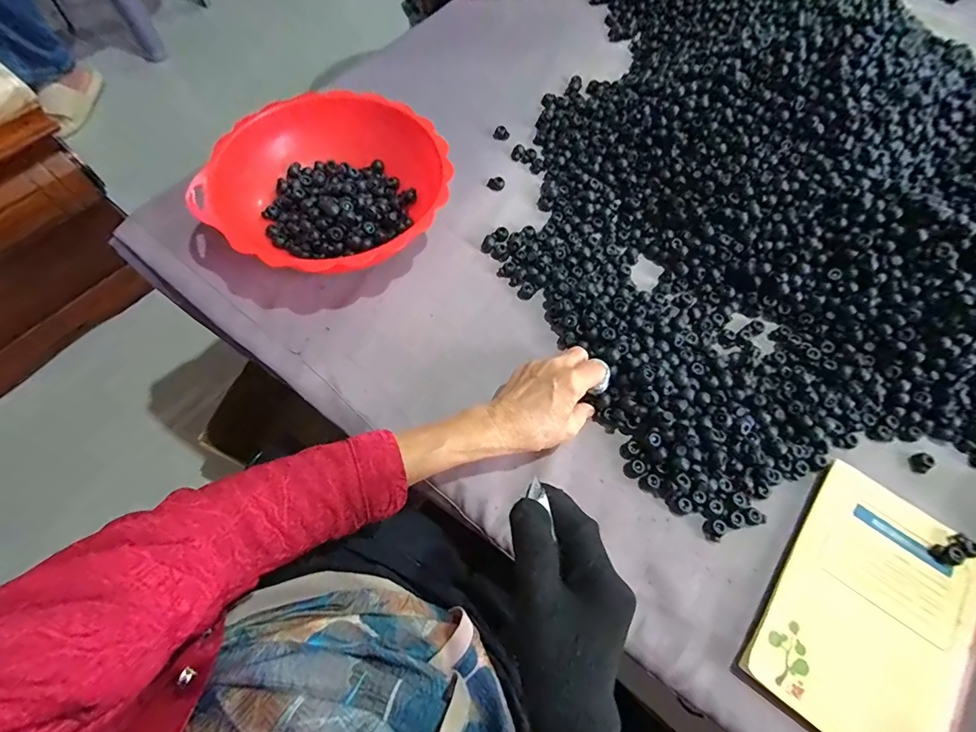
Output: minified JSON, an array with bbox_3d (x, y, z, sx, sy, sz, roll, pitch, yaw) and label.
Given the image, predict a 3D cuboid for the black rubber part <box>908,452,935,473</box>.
[{"bbox_3d":[0.402,0.089,0.421,0.019,0.009,0.017,-11,66,-8],"label":"black rubber part"}]

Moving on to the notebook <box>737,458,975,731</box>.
[{"bbox_3d":[0.308,0.193,0.359,0.136,0.010,0.202,36,69,14],"label":"notebook"}]

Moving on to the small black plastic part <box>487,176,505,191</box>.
[{"bbox_3d":[0.010,-0.223,0.554,0.021,0.013,0.013,7,65,1],"label":"small black plastic part"}]

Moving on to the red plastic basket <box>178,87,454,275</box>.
[{"bbox_3d":[-0.161,-0.182,0.490,0.227,0.077,0.219,34,68,13],"label":"red plastic basket"}]

